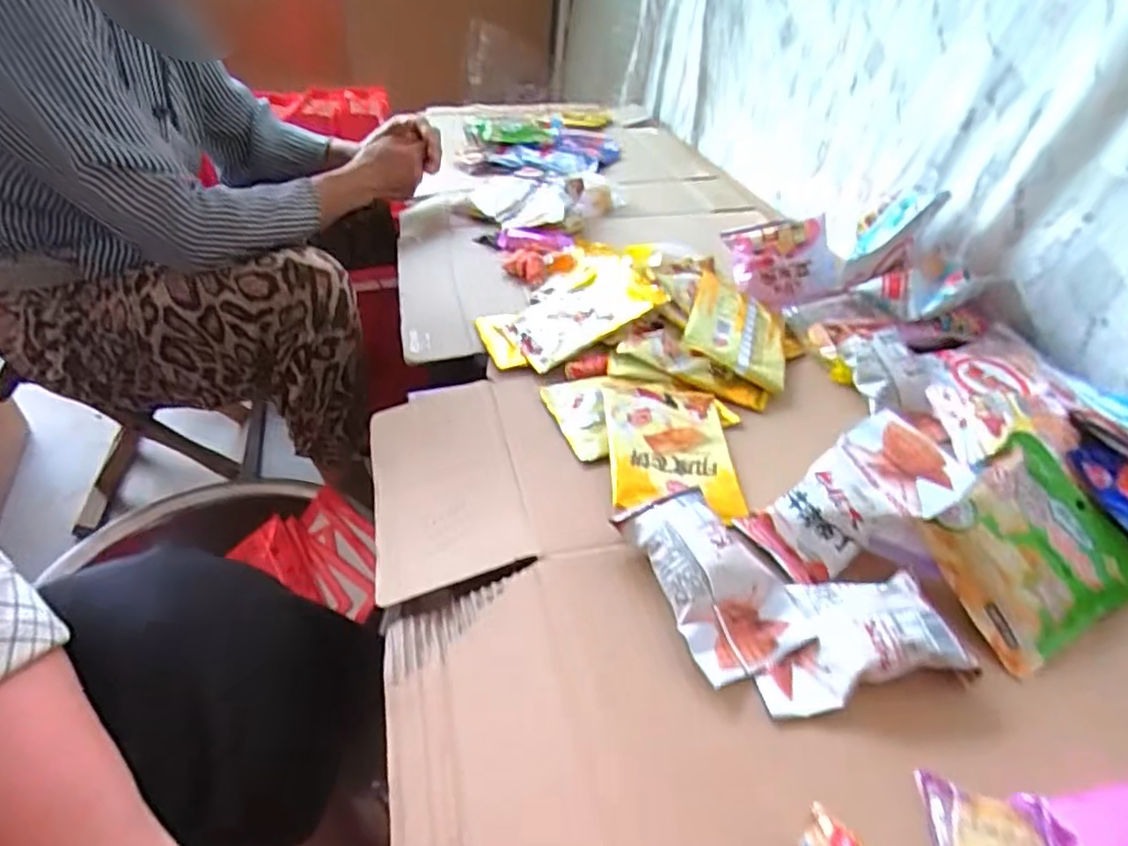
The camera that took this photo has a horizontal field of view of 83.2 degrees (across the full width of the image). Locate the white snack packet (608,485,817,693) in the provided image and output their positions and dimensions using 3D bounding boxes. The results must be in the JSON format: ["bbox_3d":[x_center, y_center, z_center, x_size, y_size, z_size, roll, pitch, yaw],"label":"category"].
[{"bbox_3d":[0.095,0.096,0.407,0.078,0.038,0.121,-13,42,-20],"label":"white snack packet"}]

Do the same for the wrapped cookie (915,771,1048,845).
[{"bbox_3d":[0.202,0.197,0.303,0.044,0.023,0.051,10,39,8],"label":"wrapped cookie"}]

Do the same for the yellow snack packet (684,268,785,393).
[{"bbox_3d":[0.176,-0.094,0.633,0.102,0.014,0.136,27,45,-1],"label":"yellow snack packet"}]

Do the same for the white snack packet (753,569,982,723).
[{"bbox_3d":[0.169,0.126,0.379,0.114,0.033,0.069,-4,39,-9],"label":"white snack packet"}]

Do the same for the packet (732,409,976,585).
[{"bbox_3d":[0.195,0.049,0.428,0.138,0.033,0.072,-37,43,7],"label":"packet"}]

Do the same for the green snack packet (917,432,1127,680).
[{"bbox_3d":[0.316,0.079,0.427,0.155,0.021,0.116,-19,73,-24],"label":"green snack packet"}]

